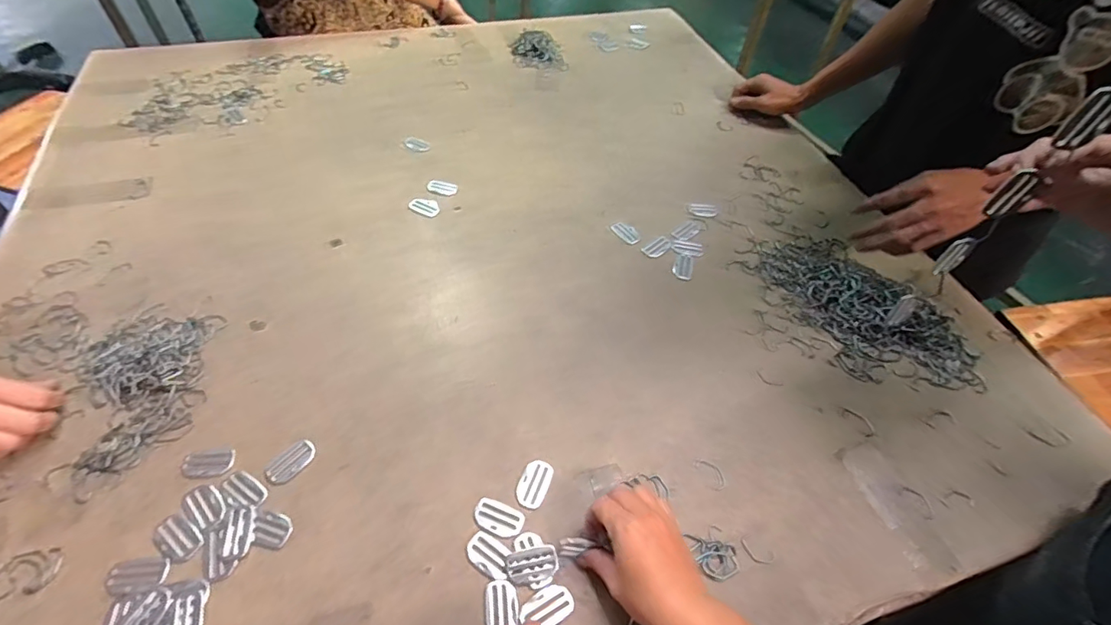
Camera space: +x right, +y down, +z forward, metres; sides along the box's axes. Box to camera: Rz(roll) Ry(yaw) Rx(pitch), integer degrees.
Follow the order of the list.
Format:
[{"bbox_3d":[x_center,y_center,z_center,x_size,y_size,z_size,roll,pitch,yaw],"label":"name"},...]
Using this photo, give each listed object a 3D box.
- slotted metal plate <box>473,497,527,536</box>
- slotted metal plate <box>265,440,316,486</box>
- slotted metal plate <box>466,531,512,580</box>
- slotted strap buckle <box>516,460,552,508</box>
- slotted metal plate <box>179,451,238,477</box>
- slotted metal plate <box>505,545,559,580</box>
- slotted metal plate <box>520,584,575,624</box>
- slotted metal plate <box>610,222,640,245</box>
[{"bbox_3d":[-0.052,0.189,0.461,0.047,0.004,0.024,18,53,10],"label":"slotted metal plate"},{"bbox_3d":[-0.256,0.144,0.480,0.027,0.004,0.047,32,57,20],"label":"slotted metal plate"},{"bbox_3d":[-0.059,0.215,0.443,0.044,0.004,0.028,34,57,21],"label":"slotted metal plate"},{"bbox_3d":[-0.021,0.165,0.482,0.028,0.004,0.046,18,53,10],"label":"slotted strap buckle"},{"bbox_3d":[-0.335,0.145,0.477,0.046,0.004,0.025,-3,52,-5],"label":"slotted metal plate"},{"bbox_3d":[-0.021,0.219,0.435,0.043,0.008,0.023,-9,53,-10],"label":"slotted metal plate"},{"bbox_3d":[-0.006,0.248,0.417,0.043,0.004,0.028,-22,56,-19],"label":"slotted metal plate"},{"bbox_3d":[0.100,-0.111,0.696,0.025,0.005,0.045,-29,59,-24],"label":"slotted metal plate"}]

